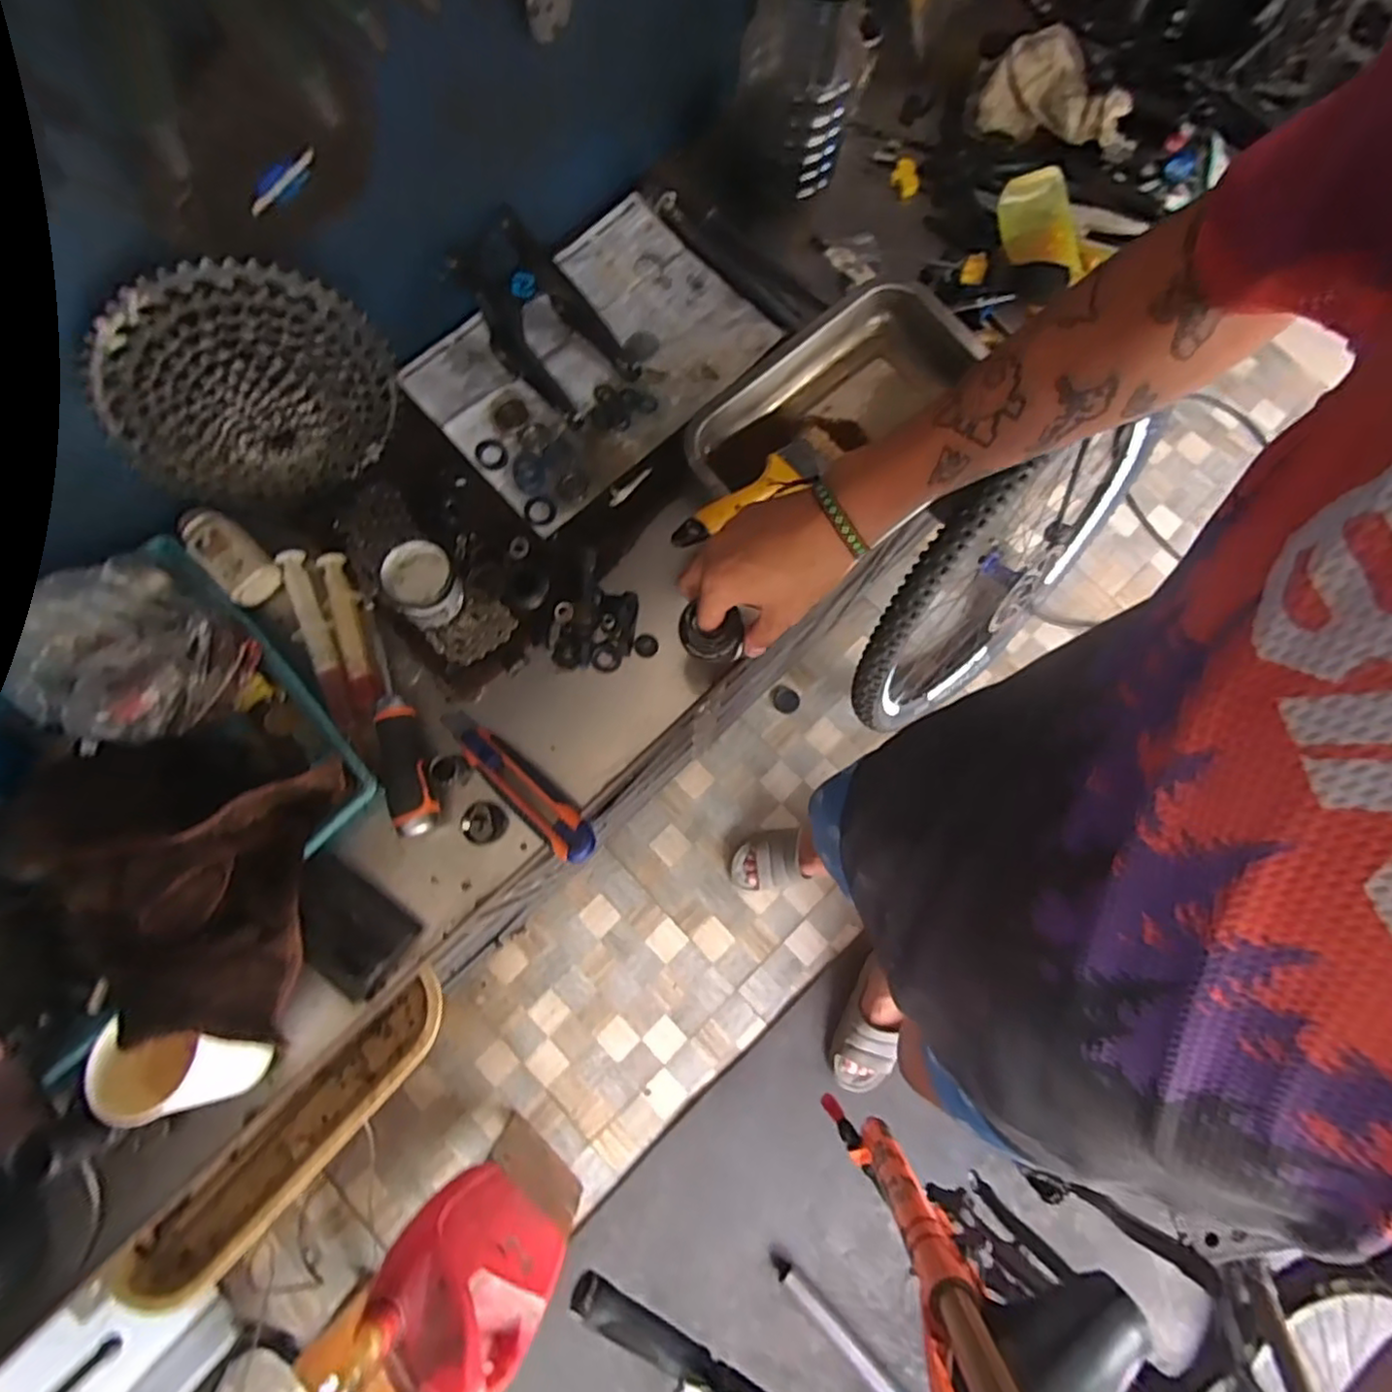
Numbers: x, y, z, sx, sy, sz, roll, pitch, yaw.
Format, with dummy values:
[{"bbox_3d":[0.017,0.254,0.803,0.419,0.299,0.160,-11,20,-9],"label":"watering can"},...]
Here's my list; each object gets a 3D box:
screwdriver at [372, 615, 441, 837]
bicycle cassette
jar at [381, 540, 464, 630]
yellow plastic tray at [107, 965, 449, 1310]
[{"bbox_3d":[-0.251,0.026,0.542,0.040,0.031,0.182,-19,80,-4],"label":"screwdriver"},{"bbox_3d":[-0.318,-0.208,0.494,0.193,0.187,0.064,-25,80,-5],"label":"bicycle cassette"},{"bbox_3d":[-0.225,-0.092,0.544,0.055,0.047,0.056,0,79,0],"label":"jar"},{"bbox_3d":[-0.355,0.393,0.593,0.071,0.048,0.347,42,82,7],"label":"yellow plastic tray"}]

